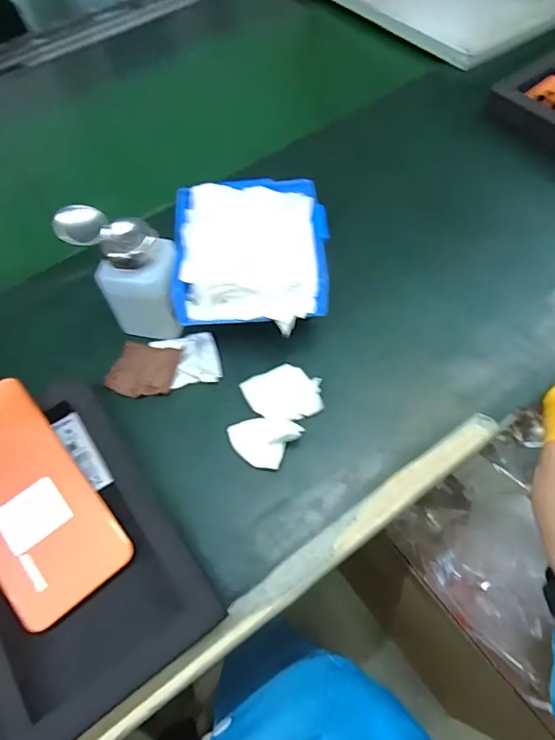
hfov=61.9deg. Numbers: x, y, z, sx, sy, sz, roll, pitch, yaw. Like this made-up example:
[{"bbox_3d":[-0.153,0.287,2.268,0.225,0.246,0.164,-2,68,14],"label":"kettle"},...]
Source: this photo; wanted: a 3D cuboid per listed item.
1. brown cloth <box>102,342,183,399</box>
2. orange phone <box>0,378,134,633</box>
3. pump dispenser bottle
[{"bbox_3d":[-0.114,0.000,0.396,0.055,0.016,0.048,15,62,14],"label":"brown cloth"},{"bbox_3d":[-0.179,0.087,0.326,0.078,0.011,0.167,-37,74,-16],"label":"orange phone"},{"bbox_3d":[-0.121,-0.078,0.372,0.077,0.100,0.048,-1,60,5],"label":"pump dispenser bottle"}]

